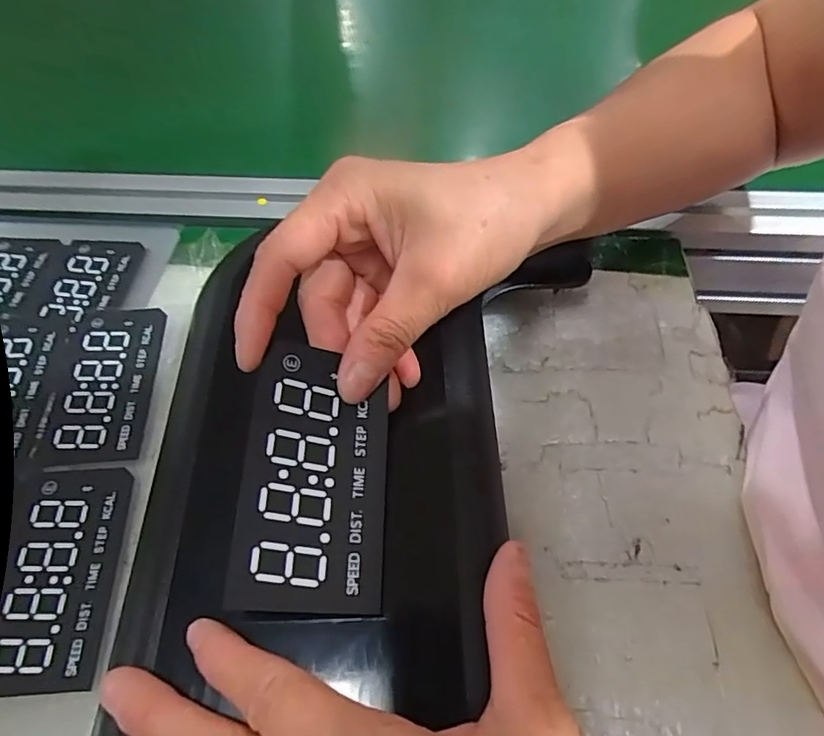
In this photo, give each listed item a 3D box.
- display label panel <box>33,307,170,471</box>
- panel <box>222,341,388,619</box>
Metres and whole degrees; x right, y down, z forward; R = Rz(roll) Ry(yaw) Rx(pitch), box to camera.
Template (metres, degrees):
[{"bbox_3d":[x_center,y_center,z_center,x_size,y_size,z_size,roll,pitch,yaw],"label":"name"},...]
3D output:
[{"bbox_3d":[-0.160,0.006,0.291,0.051,0.004,0.092,-4,57,-1],"label":"display label panel"},{"bbox_3d":[-0.033,0.036,0.197,0.050,0.005,0.089,9,64,-16],"label":"panel"}]

